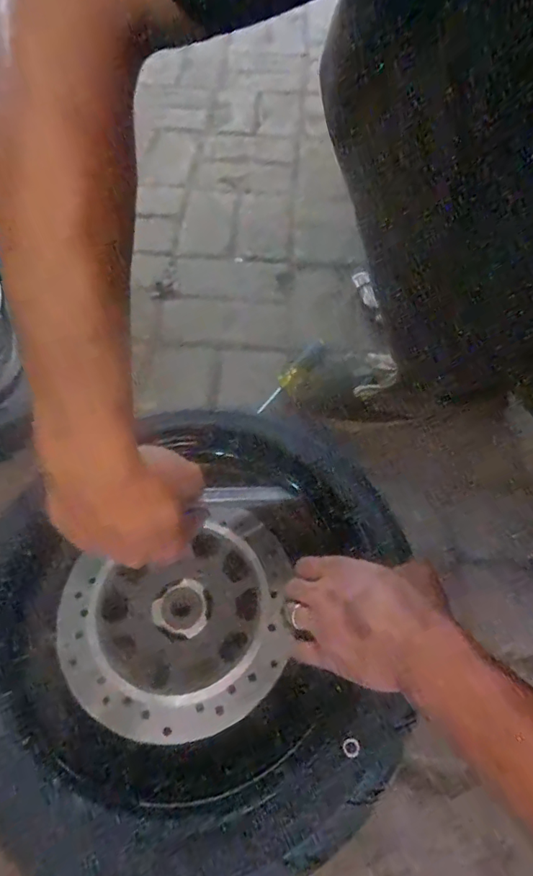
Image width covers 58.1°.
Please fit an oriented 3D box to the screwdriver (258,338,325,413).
[{"bbox_3d":[0.037,-0.094,0.722,0.026,0.018,0.166,34,64,18],"label":"screwdriver"}]

